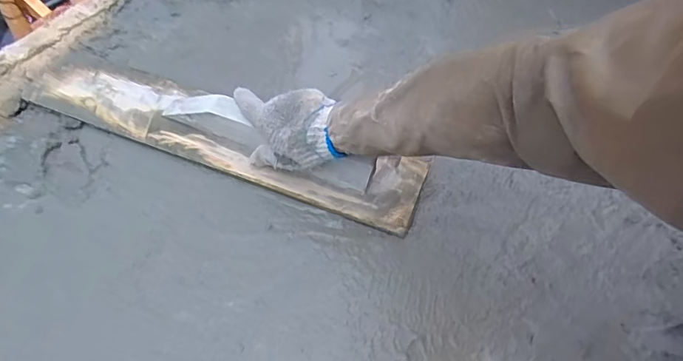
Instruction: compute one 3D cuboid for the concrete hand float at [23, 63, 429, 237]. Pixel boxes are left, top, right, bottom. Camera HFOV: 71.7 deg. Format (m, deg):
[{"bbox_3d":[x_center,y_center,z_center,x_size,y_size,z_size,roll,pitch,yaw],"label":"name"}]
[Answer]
[{"bbox_3d":[-0.168,-0.077,0.639,0.565,0.063,0.110,20,57,10],"label":"concrete hand float"}]

